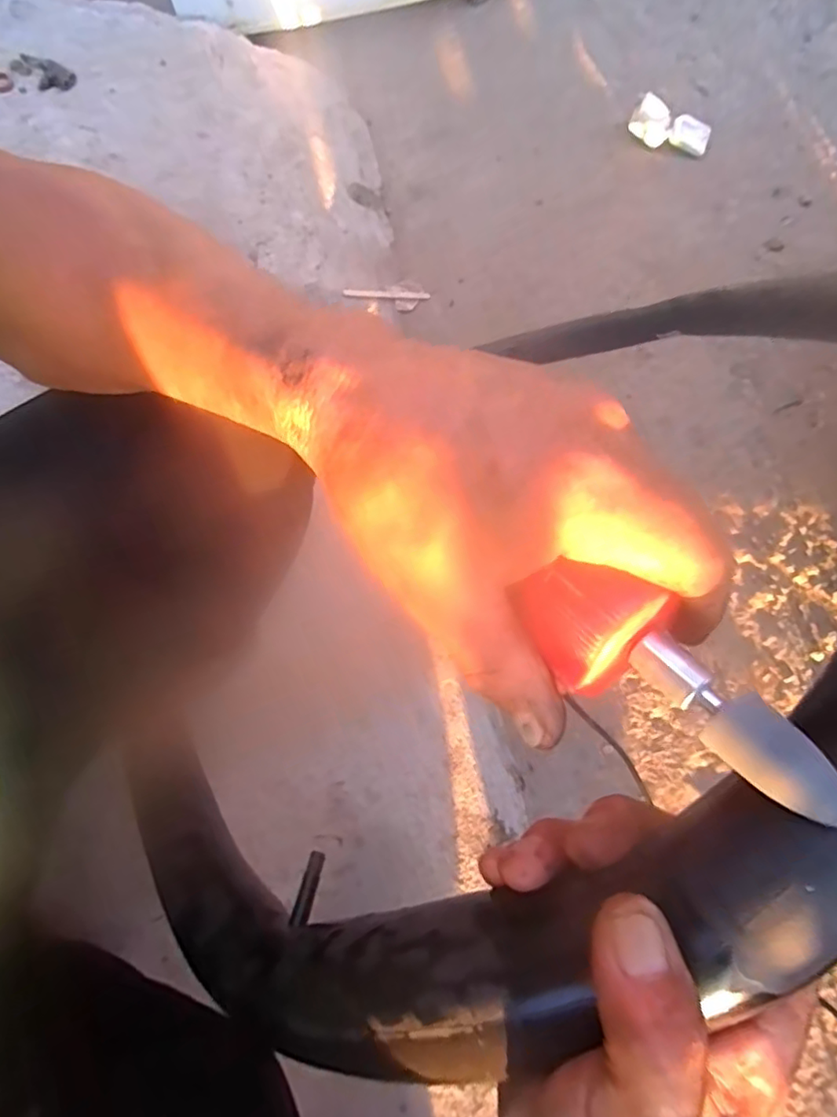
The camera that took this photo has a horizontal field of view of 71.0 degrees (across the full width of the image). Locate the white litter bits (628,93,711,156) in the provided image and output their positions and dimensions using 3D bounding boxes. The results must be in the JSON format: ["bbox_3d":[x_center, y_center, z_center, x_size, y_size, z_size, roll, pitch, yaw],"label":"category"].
[{"bbox_3d":[0.425,-0.724,0.983,0.130,0.041,0.062,21,73,7],"label":"white litter bits"}]

